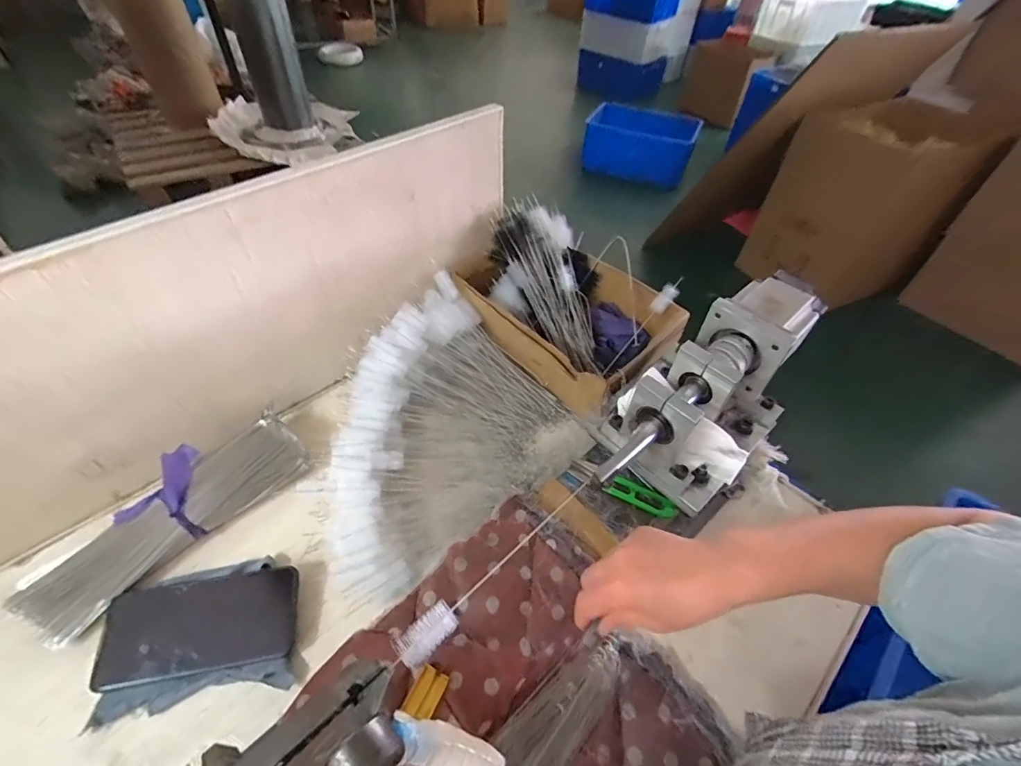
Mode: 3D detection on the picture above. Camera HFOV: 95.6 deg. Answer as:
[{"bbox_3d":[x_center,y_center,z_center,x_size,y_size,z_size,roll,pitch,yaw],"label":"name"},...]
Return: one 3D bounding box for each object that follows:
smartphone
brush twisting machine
[{"bbox_3d":[-0.278,0.217,0.418,0.155,0.006,0.078,-4,57,-13],"label":"smartphone"},{"bbox_3d":[0.205,0.008,0.478,0.135,0.117,0.314,34,55,24],"label":"brush twisting machine"}]

